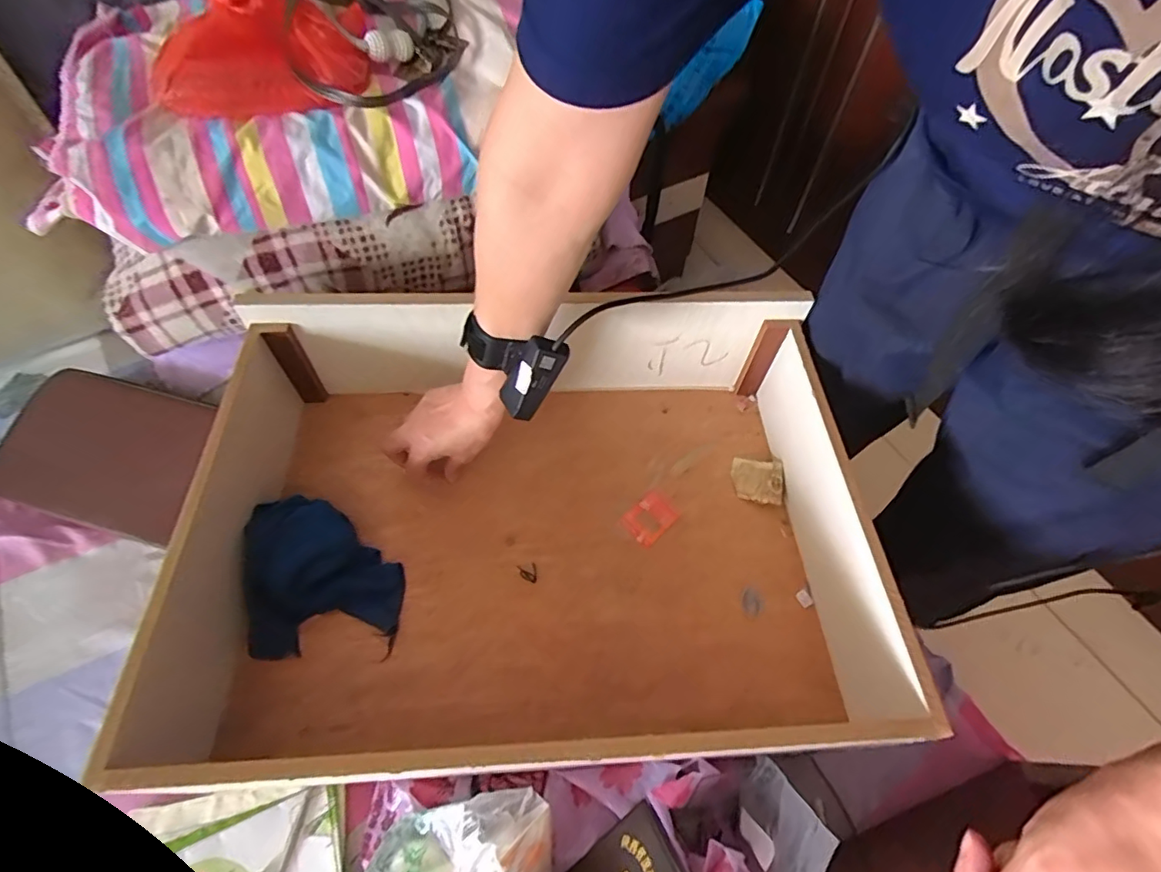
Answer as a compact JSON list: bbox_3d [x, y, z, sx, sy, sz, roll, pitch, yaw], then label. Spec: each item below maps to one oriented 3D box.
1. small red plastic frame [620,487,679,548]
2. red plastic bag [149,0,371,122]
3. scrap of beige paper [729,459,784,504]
[{"bbox_3d":[0.074,0.087,0.583,0.043,0.004,0.055,41,68,20],"label":"small red plastic frame"},{"bbox_3d":[-0.317,-0.387,0.544,0.210,0.071,0.127,-25,64,-14],"label":"red plastic bag"},{"bbox_3d":[0.197,0.047,0.607,0.054,0.013,0.050,11,61,6],"label":"scrap of beige paper"}]

